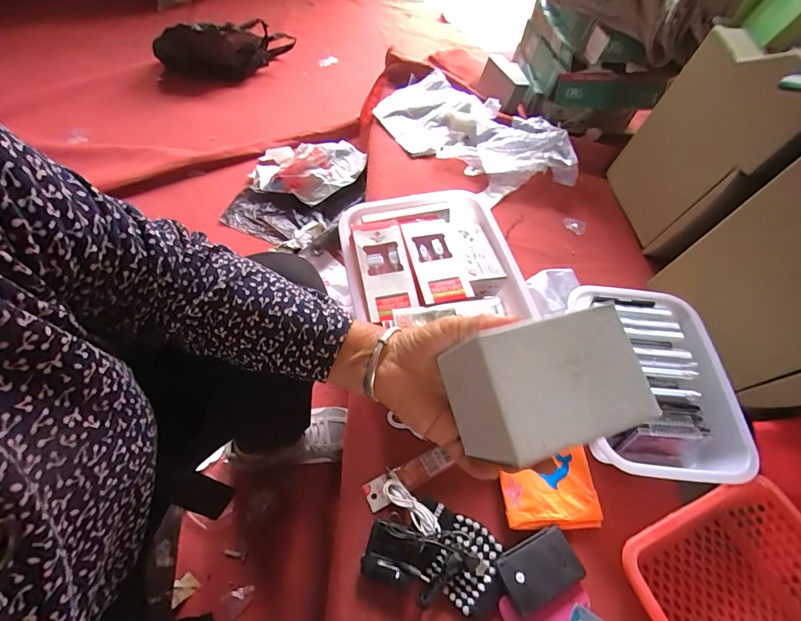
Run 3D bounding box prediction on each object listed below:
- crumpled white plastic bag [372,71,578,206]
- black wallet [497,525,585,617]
[{"bbox_3d":[0.175,-0.423,0.906,0.488,0.067,0.279,40,64,18],"label":"crumpled white plastic bag"},{"bbox_3d":[0.170,0.312,0.467,0.095,0.012,0.061,-17,62,-14],"label":"black wallet"}]

